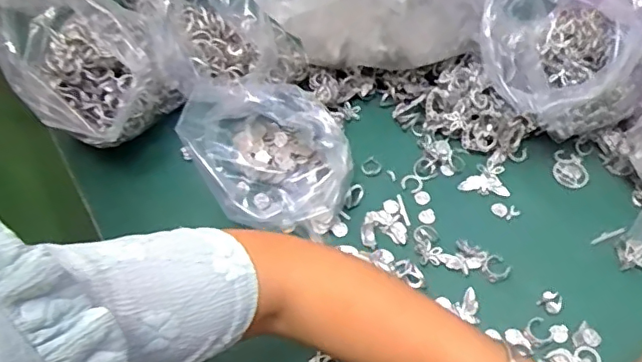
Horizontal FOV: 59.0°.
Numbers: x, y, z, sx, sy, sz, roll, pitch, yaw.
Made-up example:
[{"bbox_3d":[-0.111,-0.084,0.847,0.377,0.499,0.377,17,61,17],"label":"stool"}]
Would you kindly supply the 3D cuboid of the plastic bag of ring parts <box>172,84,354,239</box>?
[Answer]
[{"bbox_3d":[-0.049,-0.028,0.548,0.158,0.099,0.099,29,62,20],"label":"plastic bag of ring parts"}]

